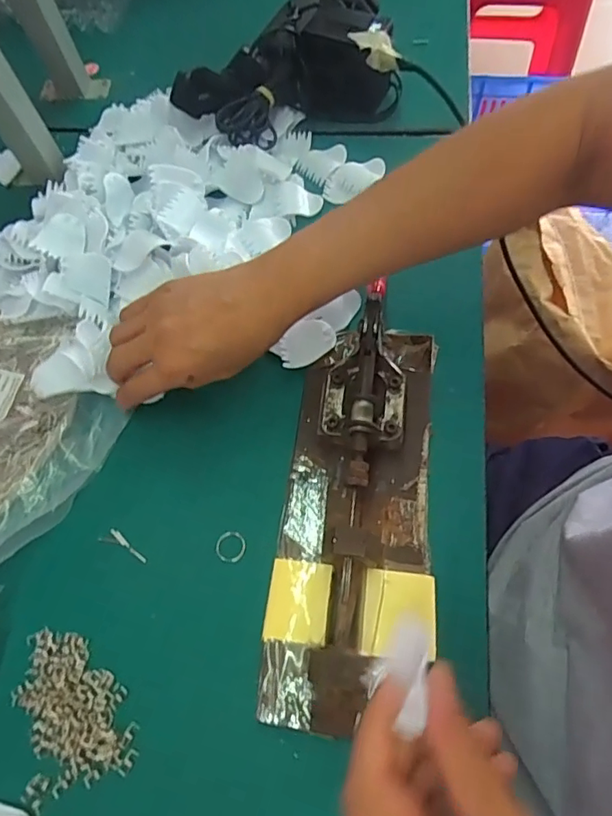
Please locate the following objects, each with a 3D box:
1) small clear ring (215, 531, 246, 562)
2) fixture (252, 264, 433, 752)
[{"bbox_3d":[-0.053,0.099,0.369,0.021,0.004,0.021,2,76,-7],"label":"small clear ring"},{"bbox_3d":[0.038,0.052,0.346,0.105,0.050,0.293,6,66,7],"label":"fixture"}]

